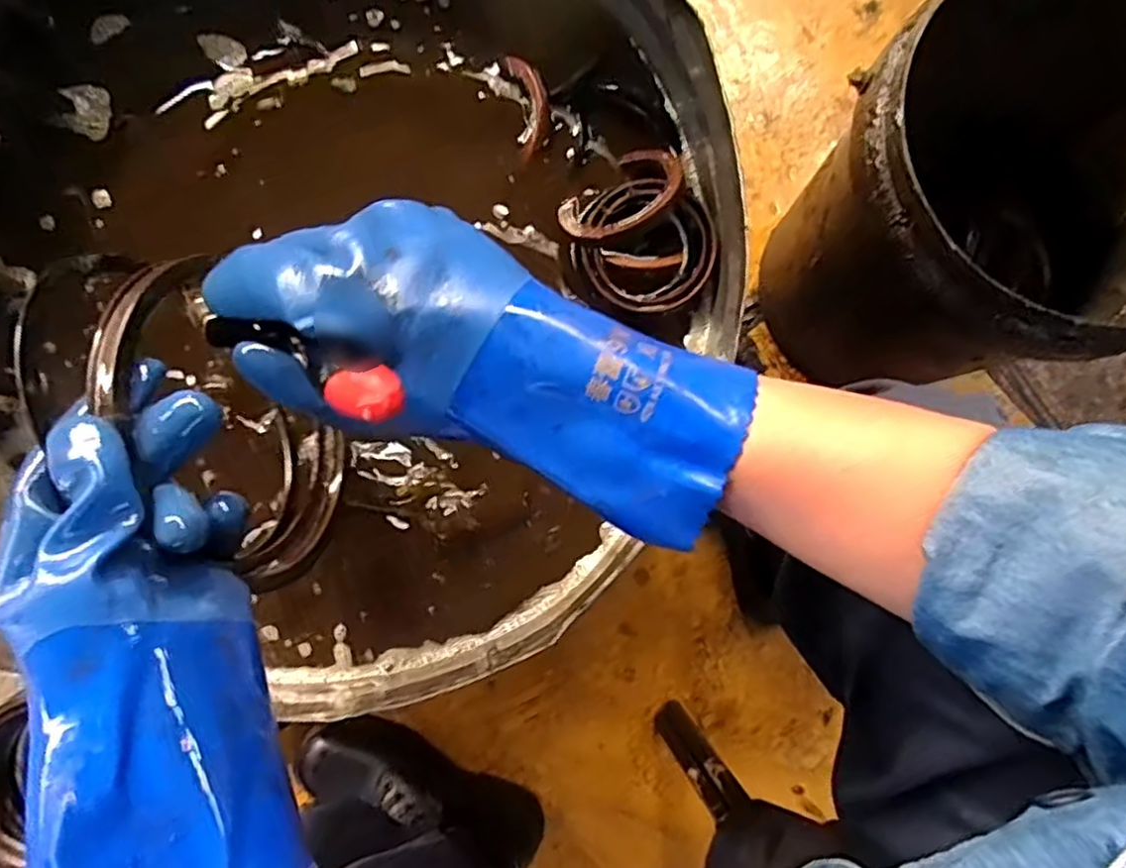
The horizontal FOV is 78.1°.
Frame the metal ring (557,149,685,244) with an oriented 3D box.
[{"bbox_3d":[0.041,-0.157,0.460,0.083,0.009,0.065,-44,54,1],"label":"metal ring"}]

